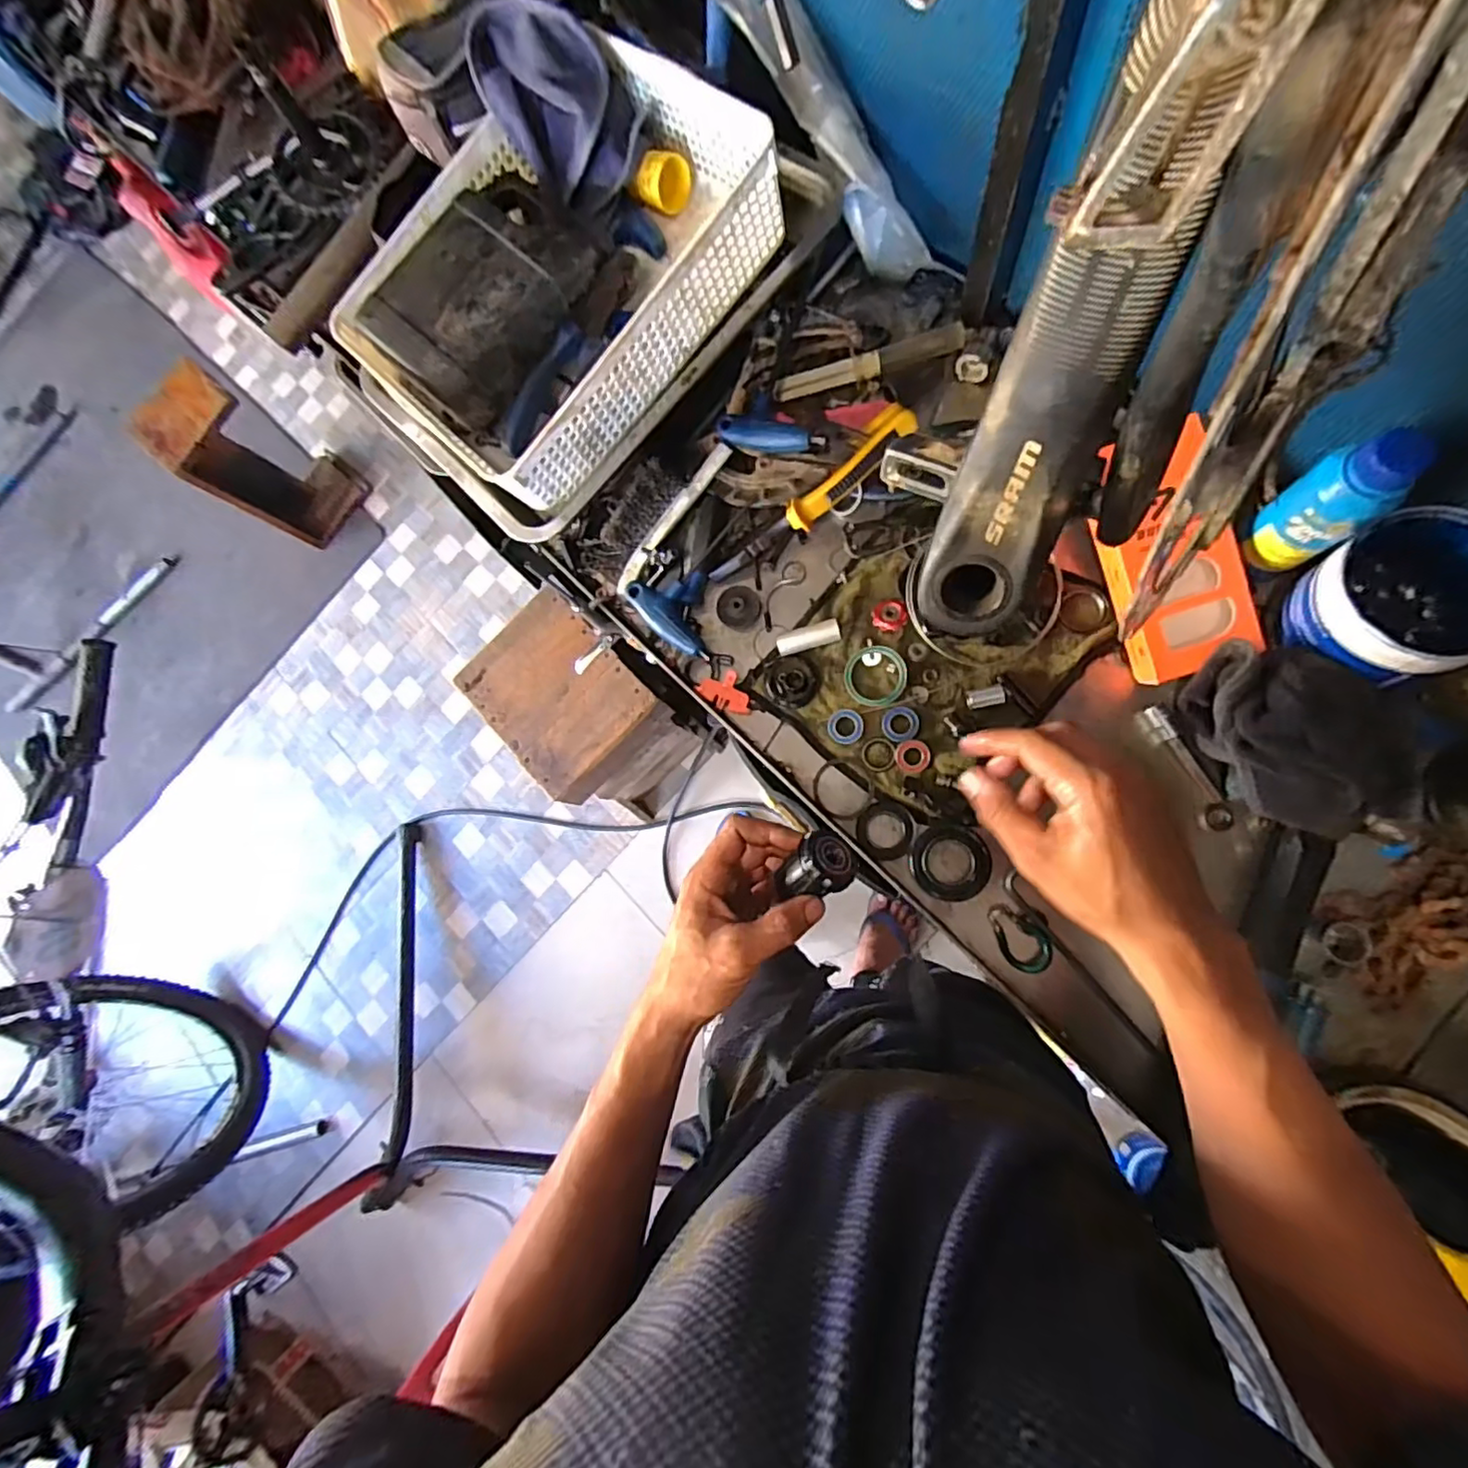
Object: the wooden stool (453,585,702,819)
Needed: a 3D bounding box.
[{"bbox_3d":[-0.273,-0.039,1.312,0.248,0.412,0.345,-44,77,3],"label":"wooden stool"}]

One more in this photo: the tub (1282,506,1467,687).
[{"bbox_3d":[0.441,-0.089,0.424,0.100,0.072,0.097,-1,82,11],"label":"tub"}]

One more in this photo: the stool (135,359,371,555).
[{"bbox_3d":[-1.118,-0.638,1.515,0.157,0.428,0.229,31,90,13],"label":"stool"}]

